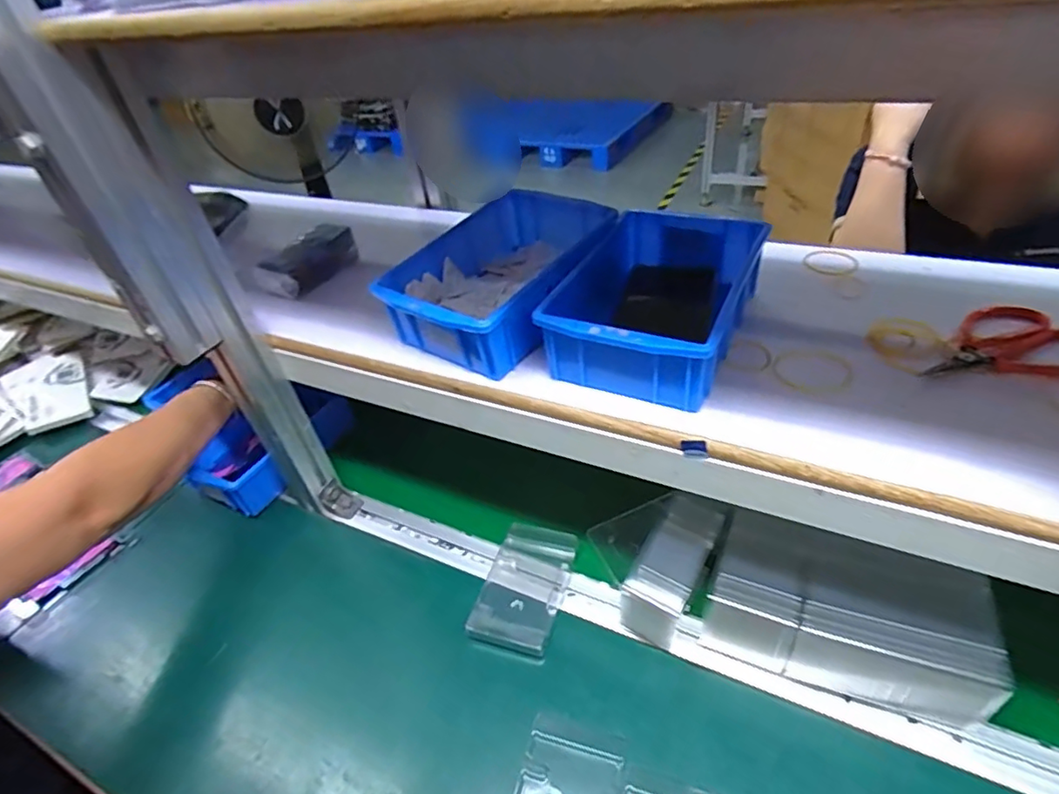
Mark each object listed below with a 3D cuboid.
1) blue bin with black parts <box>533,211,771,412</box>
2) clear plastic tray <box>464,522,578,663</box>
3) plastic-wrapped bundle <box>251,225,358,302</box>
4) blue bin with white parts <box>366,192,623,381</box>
[{"bbox_3d":[0.106,-0.081,0.476,0.130,0.062,0.204,15,45,25],"label":"blue bin with black parts"},{"bbox_3d":[-0.003,0.189,0.579,0.078,0.013,0.137,9,43,19],"label":"clear plastic tray"},{"bbox_3d":[-0.248,-0.152,0.642,0.052,0.041,0.115,15,45,25],"label":"plastic-wrapped bundle"},{"bbox_3d":[-0.024,-0.108,0.524,0.138,0.068,0.205,24,50,33],"label":"blue bin with white parts"}]

